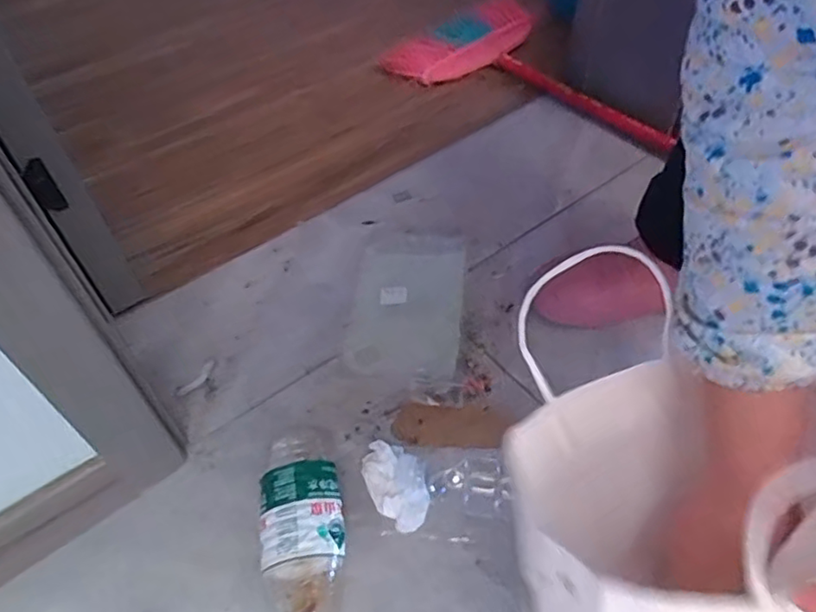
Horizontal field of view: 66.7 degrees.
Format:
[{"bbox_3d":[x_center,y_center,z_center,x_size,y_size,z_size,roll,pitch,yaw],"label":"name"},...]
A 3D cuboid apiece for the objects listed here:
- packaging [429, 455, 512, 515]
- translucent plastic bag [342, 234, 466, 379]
[{"bbox_3d":[0.061,0.174,0.605,0.074,0.030,0.050,0,51,1],"label":"packaging"},{"bbox_3d":[-0.001,-0.014,0.774,0.137,0.026,0.226,4,51,5],"label":"translucent plastic bag"}]

